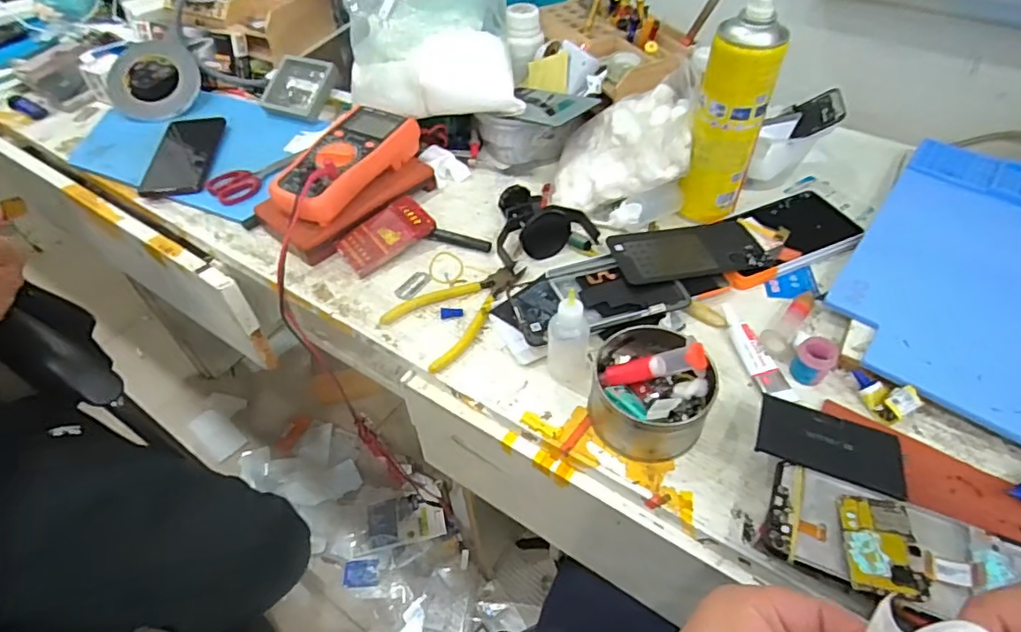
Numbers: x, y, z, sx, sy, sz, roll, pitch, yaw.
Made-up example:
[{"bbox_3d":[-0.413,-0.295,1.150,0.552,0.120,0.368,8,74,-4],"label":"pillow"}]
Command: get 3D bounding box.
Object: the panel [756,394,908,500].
[{"bbox_3d":[0.241,0.094,0.428,0.099,0.008,0.065,18,43,16],"label":"panel"}]

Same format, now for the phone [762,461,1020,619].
[{"bbox_3d":[0.253,0.150,0.368,0.157,0.012,0.074,15,45,19],"label":"phone"}]

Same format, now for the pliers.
[{"bbox_3d":[-0.055,-0.015,0.571,0.088,0.012,0.143,31,57,26],"label":"pliers"}]

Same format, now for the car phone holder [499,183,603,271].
[{"bbox_3d":[0.025,-0.107,0.618,0.108,0.042,0.096,-21,51,-15],"label":"car phone holder"}]

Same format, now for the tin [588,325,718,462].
[{"bbox_3d":[0.112,0.057,0.462,0.096,0.069,0.098,-1,49,2],"label":"tin"}]

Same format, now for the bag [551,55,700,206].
[{"bbox_3d":[0.125,-0.192,0.635,0.145,0.121,0.119,6,49,8],"label":"bag"}]

